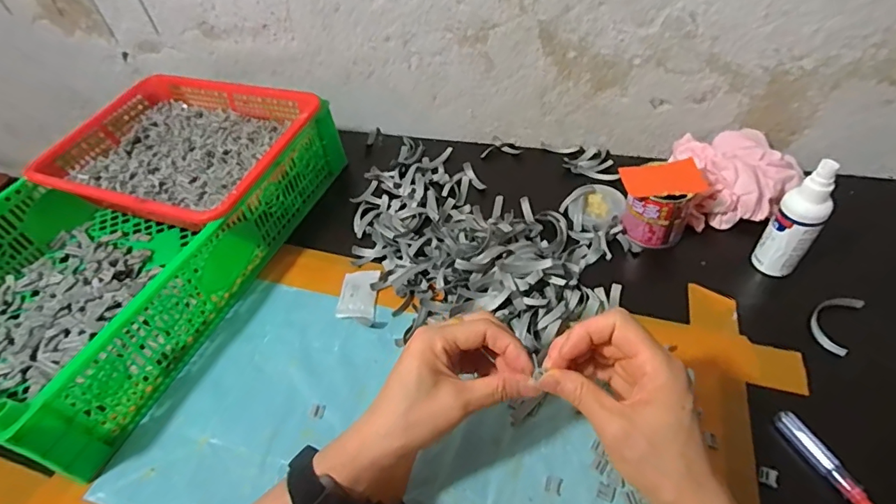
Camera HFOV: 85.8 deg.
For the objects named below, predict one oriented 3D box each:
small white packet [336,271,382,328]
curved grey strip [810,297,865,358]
[{"bbox_3d":[-0.097,0.049,0.523,0.039,0.007,0.069,-4,47,4],"label":"small white packet"},{"bbox_3d":[0.363,0.065,0.455,0.032,0.014,0.079,30,57,30],"label":"curved grey strip"}]

